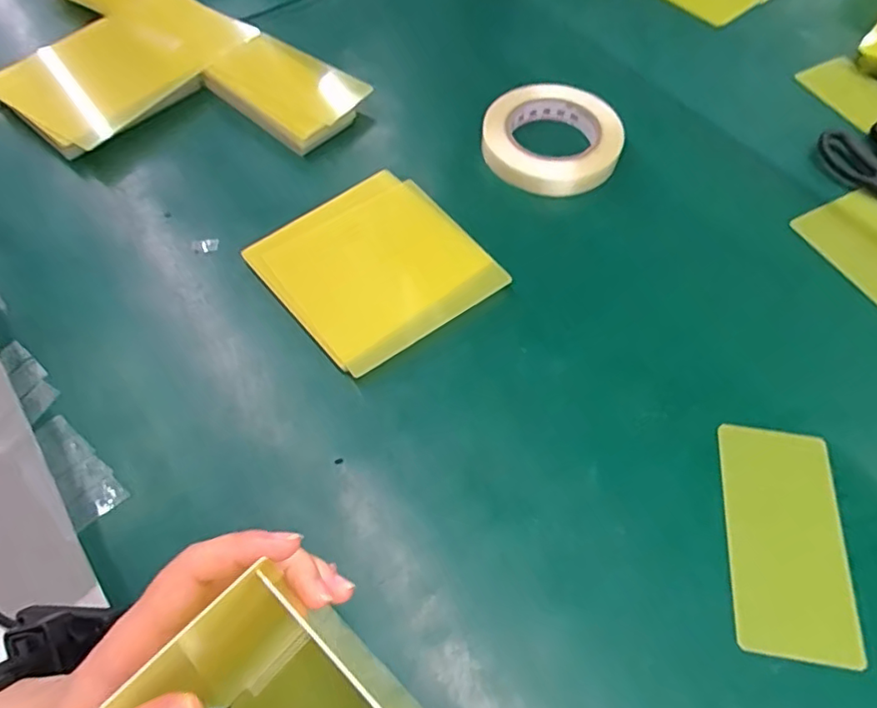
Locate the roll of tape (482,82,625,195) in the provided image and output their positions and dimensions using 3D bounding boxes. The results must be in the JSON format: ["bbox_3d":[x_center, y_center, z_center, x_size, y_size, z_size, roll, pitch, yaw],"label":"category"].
[{"bbox_3d":[0.102,-0.195,0.515,0.116,0.028,0.116,0,60,1],"label":"roll of tape"}]

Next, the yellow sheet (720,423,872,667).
[{"bbox_3d":[0.210,0.110,0.355,0.067,0.006,0.135,5,59,9],"label":"yellow sheet"}]

